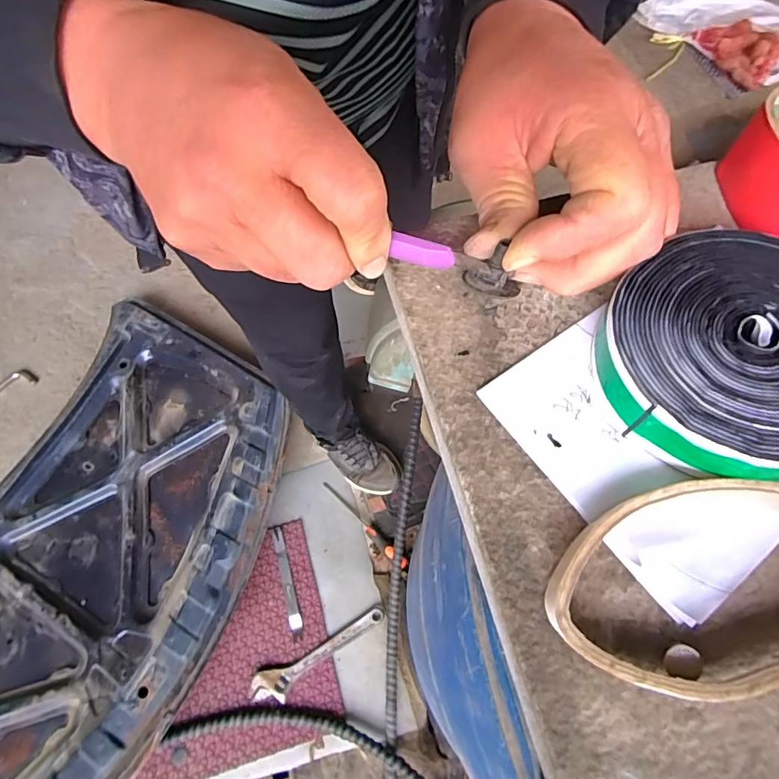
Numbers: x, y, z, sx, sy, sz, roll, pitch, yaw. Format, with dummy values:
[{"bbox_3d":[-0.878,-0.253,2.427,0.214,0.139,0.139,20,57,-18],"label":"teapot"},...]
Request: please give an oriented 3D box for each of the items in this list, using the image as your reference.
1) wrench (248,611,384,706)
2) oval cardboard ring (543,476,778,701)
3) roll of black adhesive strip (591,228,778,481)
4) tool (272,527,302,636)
[{"bbox_3d":[-0.136,0.527,0.959,0.282,0.023,0.065,-24,66,-12],"label":"wrench"},{"bbox_3d":[0.103,0.061,0.157,0.106,0.014,0.061,-14,64,-7],"label":"oval cardboard ring"},{"bbox_3d":[0.130,-0.014,0.182,0.096,0.026,0.089,0,63,0],"label":"roll of black adhesive strip"},{"bbox_3d":[-0.221,0.404,1.043,0.023,0.009,0.226,-16,64,-8],"label":"tool"}]

